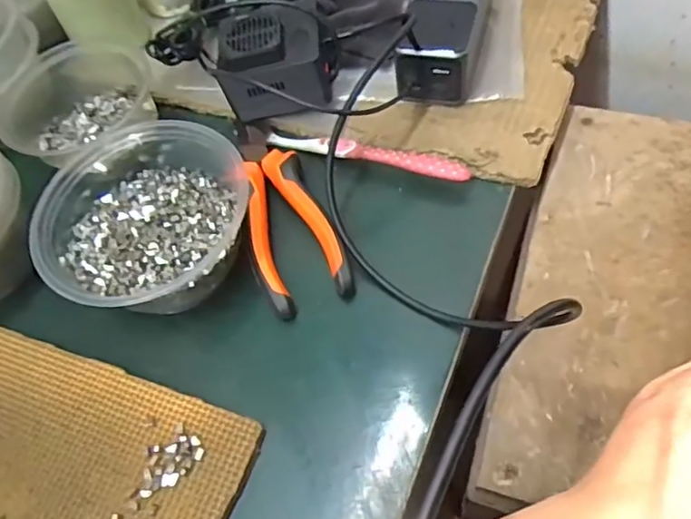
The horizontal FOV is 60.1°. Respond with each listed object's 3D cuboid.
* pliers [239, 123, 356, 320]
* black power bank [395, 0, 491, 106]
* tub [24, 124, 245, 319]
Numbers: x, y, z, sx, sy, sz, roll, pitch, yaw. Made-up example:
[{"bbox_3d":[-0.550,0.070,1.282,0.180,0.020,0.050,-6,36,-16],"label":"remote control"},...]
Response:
[{"bbox_3d":[-0.046,-0.038,0.416,0.057,0.024,0.162,-22,58,-5],"label":"pliers"},{"bbox_3d":[0.077,-0.179,0.457,0.057,0.052,0.137,11,60,11],"label":"black power bank"},{"bbox_3d":[-0.141,-0.026,0.399,0.151,0.054,0.136,19,62,16],"label":"tub"}]

